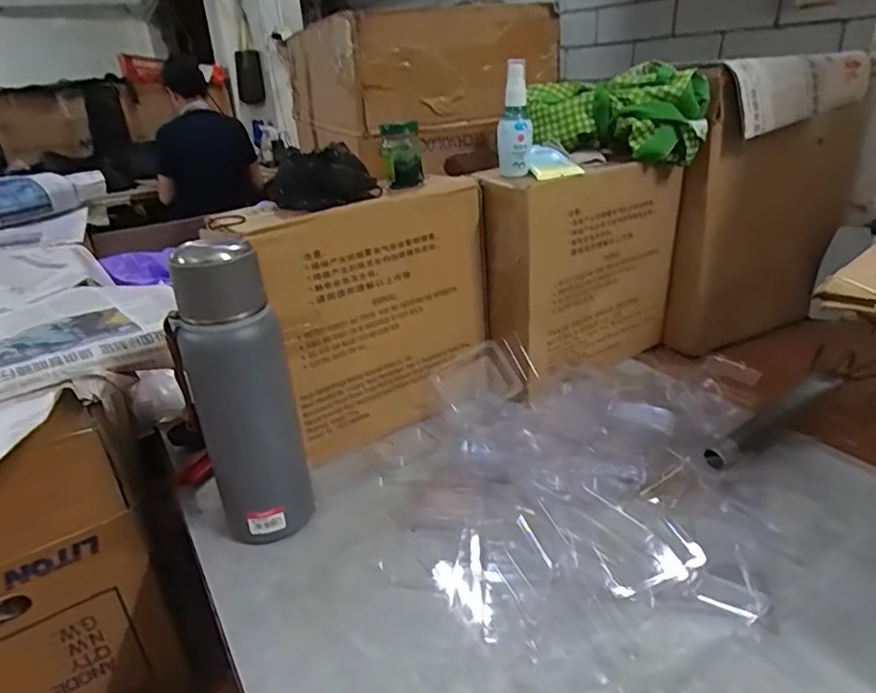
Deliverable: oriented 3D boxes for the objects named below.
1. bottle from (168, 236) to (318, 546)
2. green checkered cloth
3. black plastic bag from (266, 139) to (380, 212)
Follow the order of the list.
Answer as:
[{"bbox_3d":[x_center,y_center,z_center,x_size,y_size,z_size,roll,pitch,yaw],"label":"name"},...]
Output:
[{"bbox_3d":[-0.169,0.049,0.506,0.066,0.275,0.070,17,32,34],"label":"bottle"},{"bbox_3d":[0.216,-0.285,0.712,0.210,0.094,0.084,13,30,31],"label":"green checkered cloth"},{"bbox_3d":[-0.118,-0.170,0.581,0.104,0.066,0.070,-11,26,-14],"label":"black plastic bag"}]

